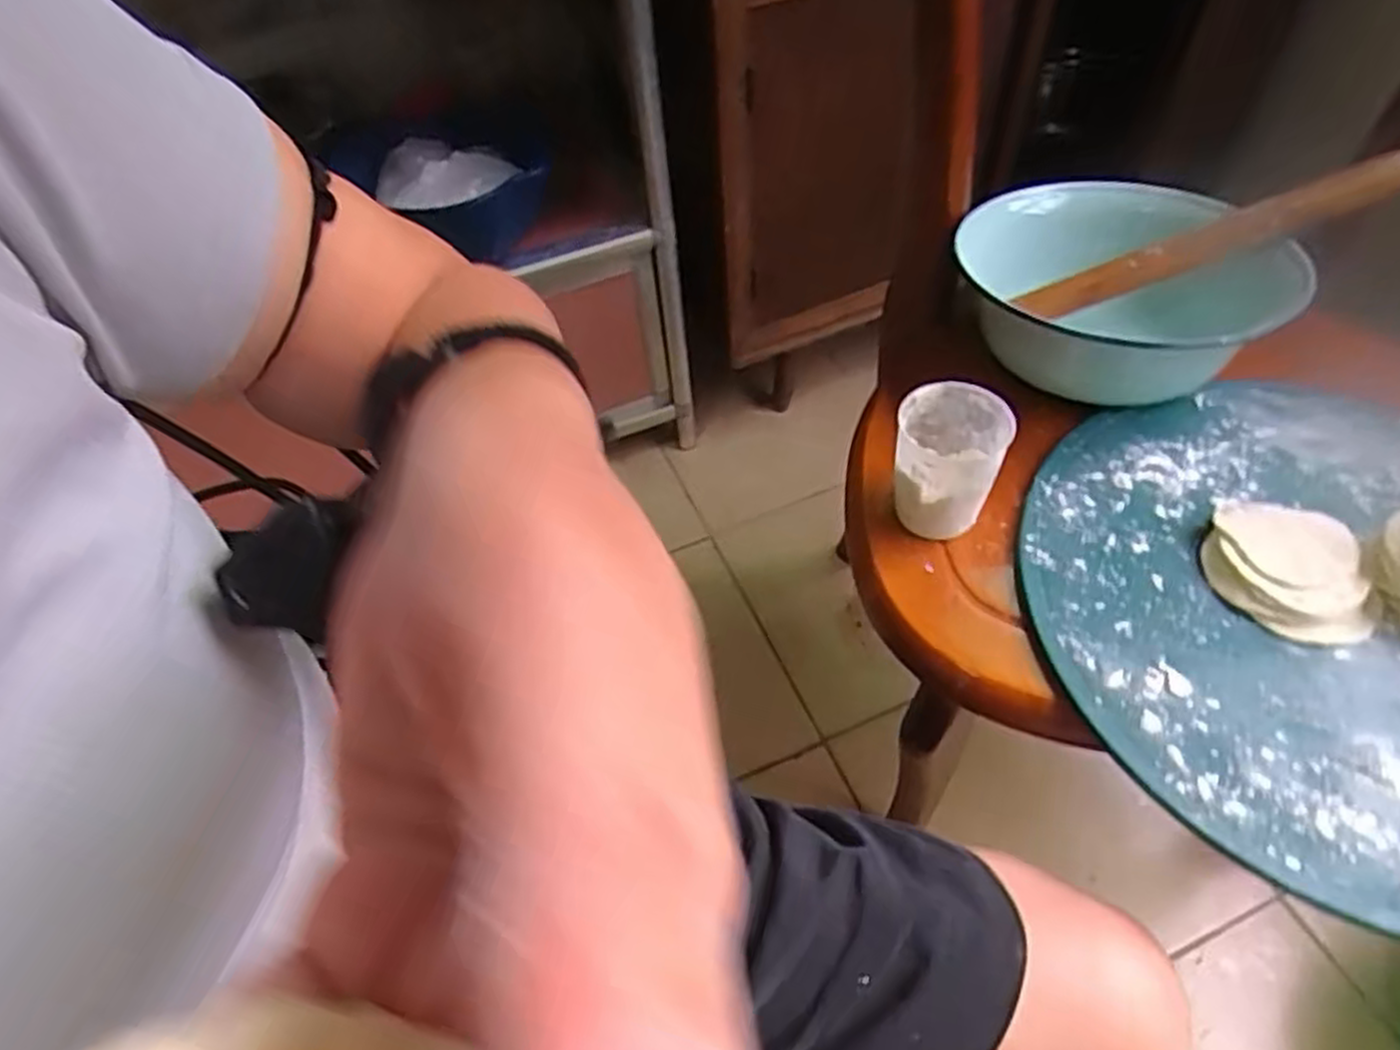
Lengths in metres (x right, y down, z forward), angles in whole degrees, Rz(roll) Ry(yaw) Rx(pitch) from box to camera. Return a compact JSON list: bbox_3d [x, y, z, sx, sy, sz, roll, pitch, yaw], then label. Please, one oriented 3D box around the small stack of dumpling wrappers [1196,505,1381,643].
[{"bbox_3d":[0.323,0.024,0.439,0.076,0.016,0.086,4,50,9],"label":"small stack of dumpling wrappers"}]

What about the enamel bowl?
[{"bbox_3d":[0.282,-0.160,0.558,0.195,0.079,0.198,-3,49,3],"label":"enamel bowl"}]

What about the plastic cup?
[{"bbox_3d":[0.146,-0.035,0.470,0.059,0.075,0.058,-3,49,3],"label":"plastic cup"}]

